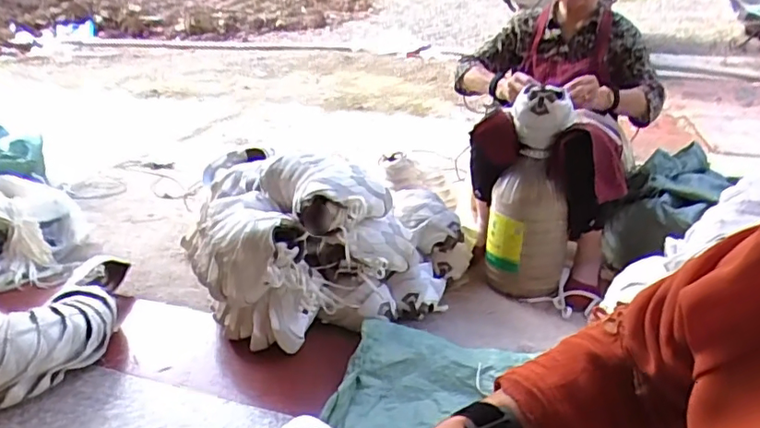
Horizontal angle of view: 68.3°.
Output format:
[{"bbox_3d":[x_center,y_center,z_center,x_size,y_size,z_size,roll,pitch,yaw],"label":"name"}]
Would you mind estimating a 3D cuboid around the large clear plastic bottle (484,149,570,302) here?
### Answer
[{"bbox_3d":[0.377,0.039,1.495,0.204,0.336,0.175,-11,29,-15],"label":"large clear plastic bottle"}]

